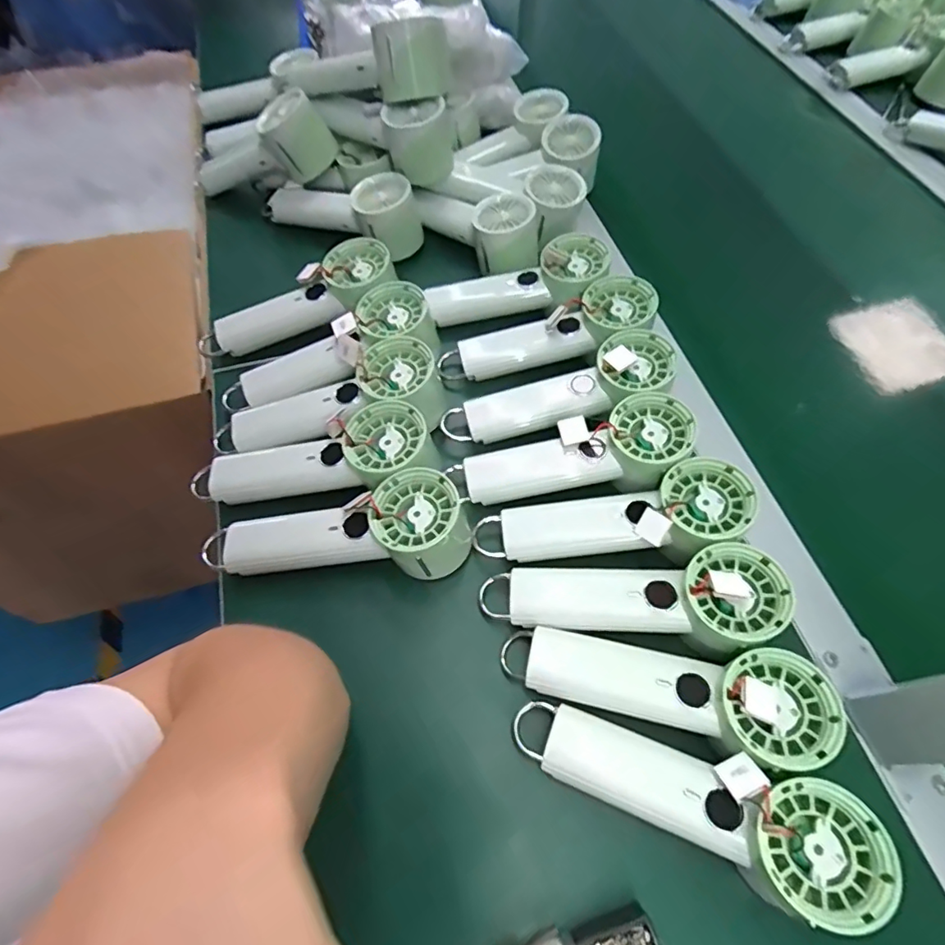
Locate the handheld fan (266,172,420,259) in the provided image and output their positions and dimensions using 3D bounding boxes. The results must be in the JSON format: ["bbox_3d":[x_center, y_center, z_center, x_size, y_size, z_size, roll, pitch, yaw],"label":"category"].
[{"bbox_3d":[-0.145,-0.288,0.593,0.185,0.075,0.063,20,62,26],"label":"handheld fan"}]

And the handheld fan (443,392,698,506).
[{"bbox_3d":[0.079,-0.008,0.420,0.184,0.035,0.064,-15,61,9],"label":"handheld fan"}]

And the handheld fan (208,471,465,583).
[{"bbox_3d":[-0.103,0.042,0.397,0.200,0.064,0.065,0,61,0],"label":"handheld fan"}]

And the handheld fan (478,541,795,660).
[{"bbox_3d":[0.105,0.089,0.365,0.201,0.034,0.066,-4,60,15],"label":"handheld fan"}]

